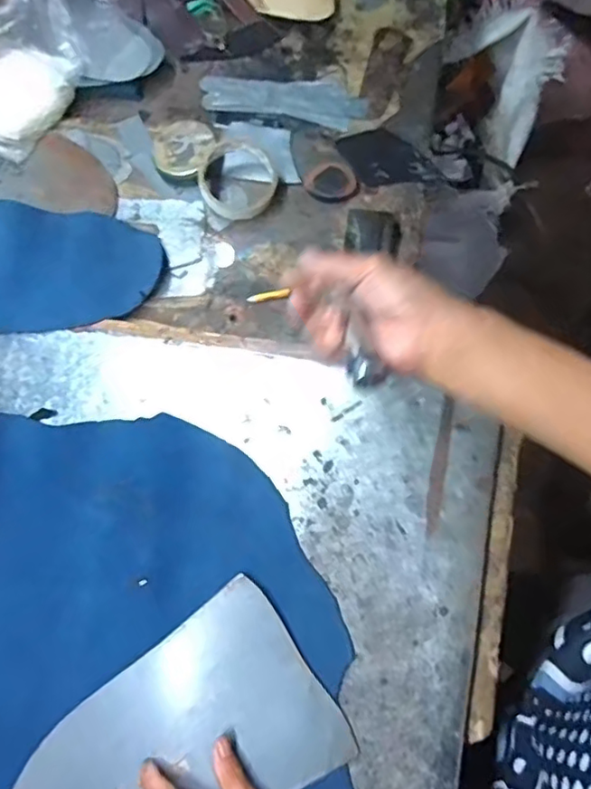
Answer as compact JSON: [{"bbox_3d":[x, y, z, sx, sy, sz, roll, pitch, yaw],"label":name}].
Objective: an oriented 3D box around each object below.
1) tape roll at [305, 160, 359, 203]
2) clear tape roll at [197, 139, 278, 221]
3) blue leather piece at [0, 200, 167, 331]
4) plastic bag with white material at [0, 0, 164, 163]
[{"bbox_3d":[0.041,-0.239,0.659,0.054,0.010,0.058,1,70,-2],"label":"tape roll"},{"bbox_3d":[-0.064,-0.240,0.654,0.083,0.019,0.085,-1,96,-11],"label":"clear tape roll"},{"bbox_3d":[-0.284,-0.150,0.653,0.267,0.023,0.168,-3,70,-3],"label":"blue leather piece"},{"bbox_3d":[-0.300,-0.416,0.703,0.238,0.116,0.164,-35,75,-13],"label":"plastic bag with white material"}]

